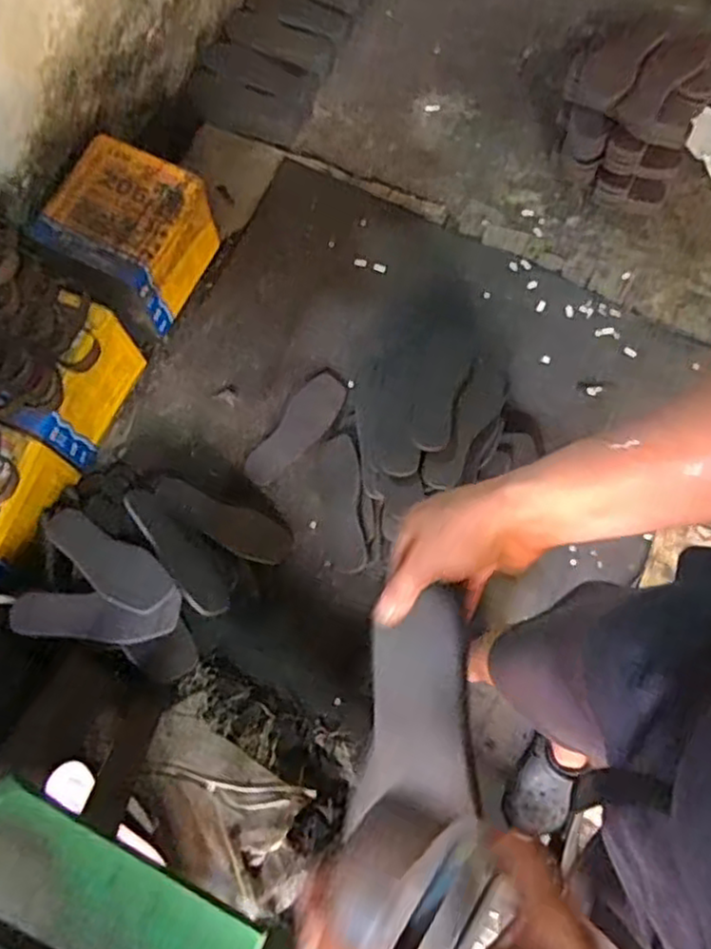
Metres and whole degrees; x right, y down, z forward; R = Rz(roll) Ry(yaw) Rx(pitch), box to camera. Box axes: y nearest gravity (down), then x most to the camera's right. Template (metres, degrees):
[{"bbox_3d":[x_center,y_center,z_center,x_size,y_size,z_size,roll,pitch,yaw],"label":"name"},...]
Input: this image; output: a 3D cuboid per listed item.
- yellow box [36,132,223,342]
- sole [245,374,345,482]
[{"bbox_3d":[-0.436,-0.468,1.357,0.200,0.240,0.275,25,76,10],"label":"yellow box"},{"bbox_3d":[-0.121,-0.092,1.425,0.091,0.018,0.266,35,78,12],"label":"sole"}]

